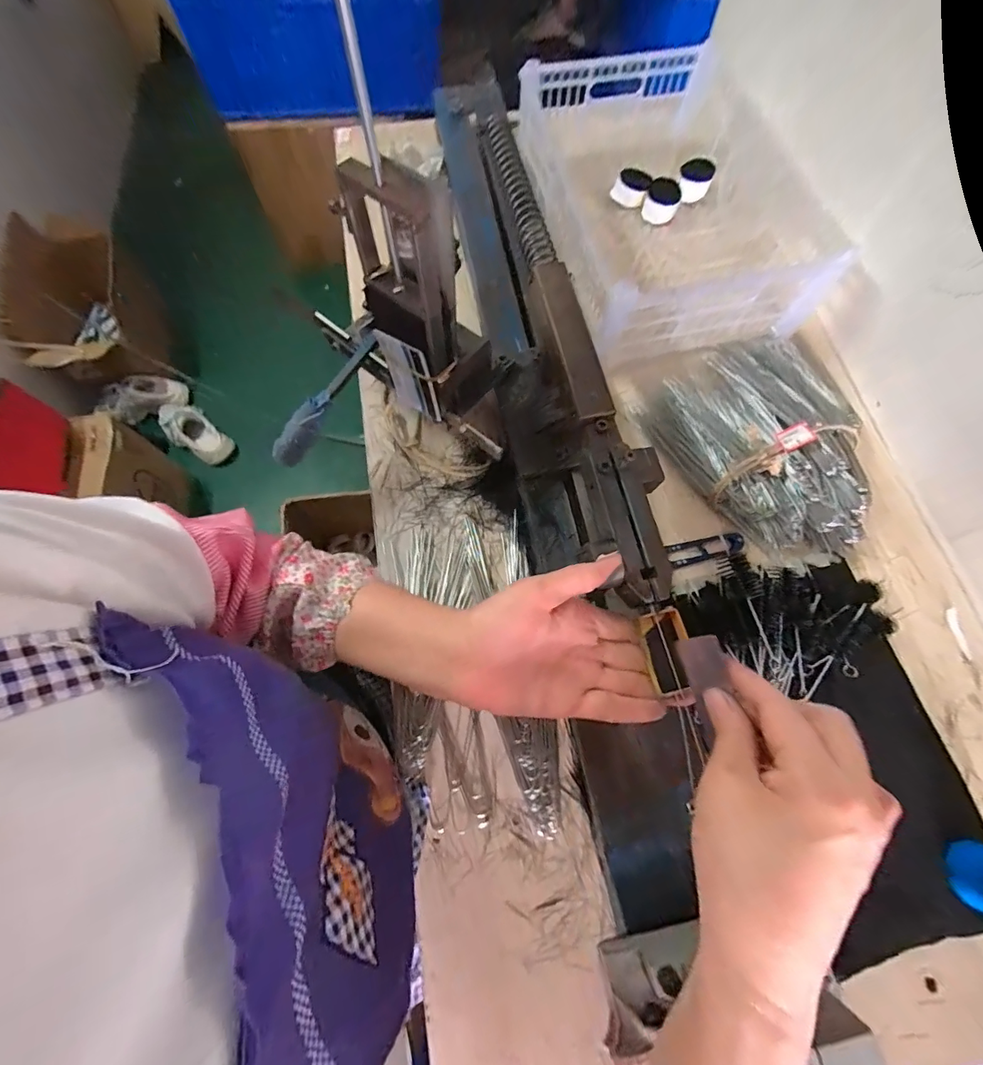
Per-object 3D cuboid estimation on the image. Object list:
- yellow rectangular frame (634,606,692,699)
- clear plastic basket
[{"bbox_3d":[0.117,0.079,0.289,0.030,0.009,0.054,-12,71,-5],"label":"yellow rectangular frame"},{"bbox_3d":[0.223,-0.432,0.573,0.293,0.118,0.406,-15,71,-6],"label":"clear plastic basket"}]

